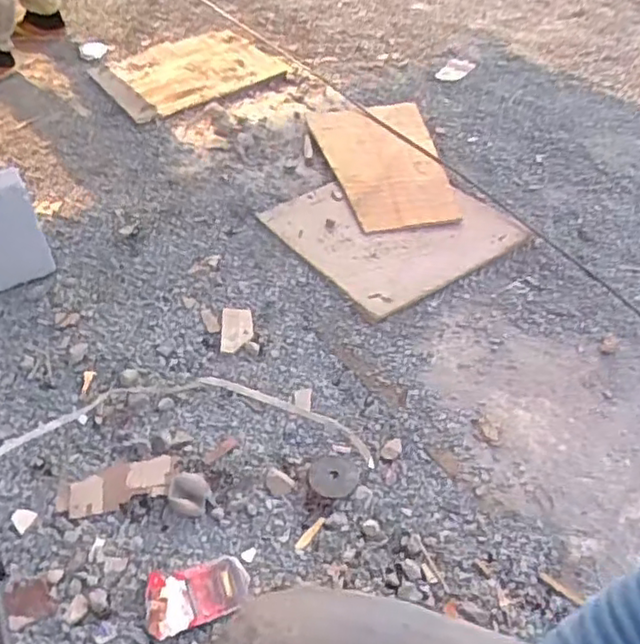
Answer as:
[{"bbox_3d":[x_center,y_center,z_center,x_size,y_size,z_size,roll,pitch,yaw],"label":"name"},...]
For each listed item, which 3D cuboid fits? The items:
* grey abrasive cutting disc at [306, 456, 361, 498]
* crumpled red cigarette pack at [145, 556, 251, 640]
[{"bbox_3d":[0.019,0.215,0.922,0.069,0.006,0.065,-3,44,3],"label":"grey abrasive cutting disc"},{"bbox_3d":[-0.151,0.334,0.814,0.124,0.013,0.076,-14,46,-11],"label":"crumpled red cigarette pack"}]

